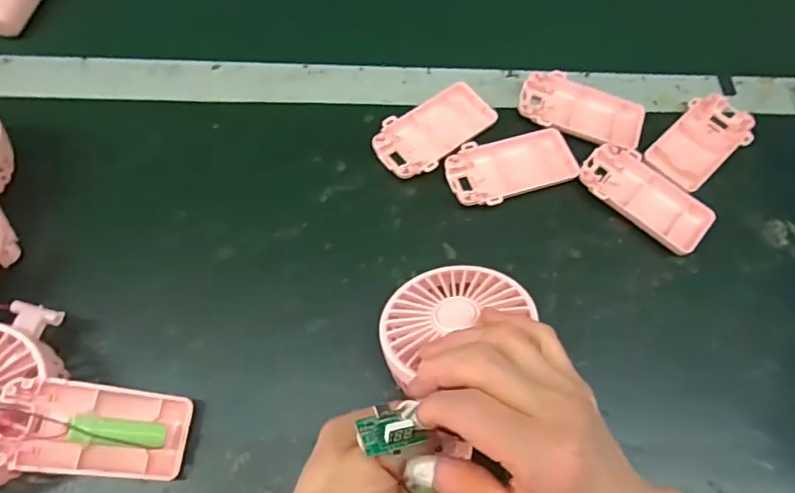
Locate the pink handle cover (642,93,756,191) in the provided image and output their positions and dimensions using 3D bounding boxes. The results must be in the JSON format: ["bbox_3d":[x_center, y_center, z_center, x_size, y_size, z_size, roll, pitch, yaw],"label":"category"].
[{"bbox_3d":[0.238,-0.082,0.421,0.051,0.010,0.092,41,70,16],"label":"pink handle cover"}]

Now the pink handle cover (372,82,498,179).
[{"bbox_3d":[0.029,-0.088,0.415,0.097,0.015,0.051,-33,70,-16],"label":"pink handle cover"}]

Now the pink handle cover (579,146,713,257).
[{"bbox_3d":[0.182,-0.036,0.399,0.096,0.016,0.052,39,70,15],"label":"pink handle cover"}]

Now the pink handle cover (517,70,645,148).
[{"bbox_3d":[0.145,-0.108,0.426,0.096,0.013,0.052,23,66,9],"label":"pink handle cover"}]

